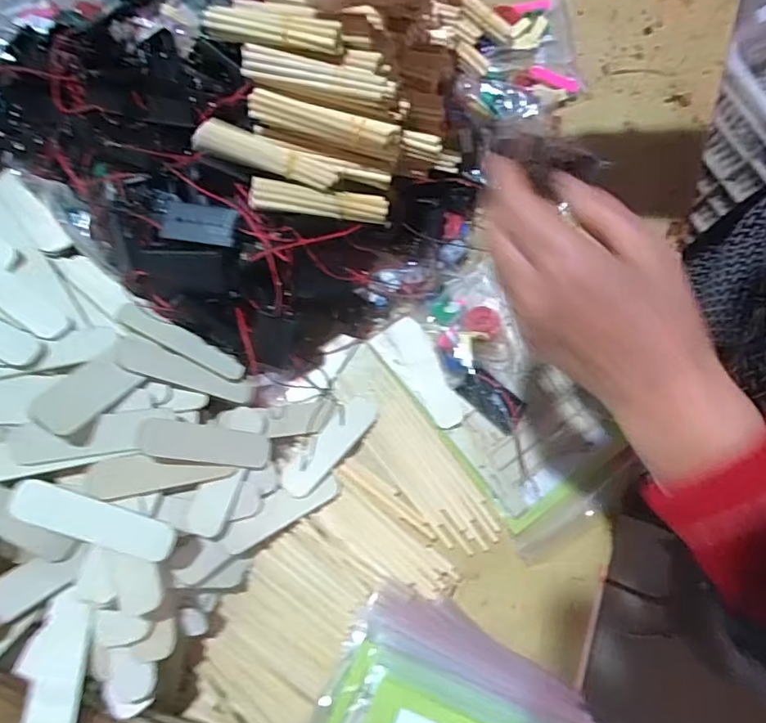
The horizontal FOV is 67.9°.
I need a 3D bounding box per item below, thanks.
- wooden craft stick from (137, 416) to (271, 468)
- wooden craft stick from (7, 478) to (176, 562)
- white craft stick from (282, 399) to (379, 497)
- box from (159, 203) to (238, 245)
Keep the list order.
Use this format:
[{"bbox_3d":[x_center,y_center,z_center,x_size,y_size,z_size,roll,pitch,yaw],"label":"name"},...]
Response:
[{"bbox_3d":[-0.134,0.064,0.436,0.103,0.006,0.027,16,76,-36],"label":"wooden craft stick"},{"bbox_3d":[-0.195,0.108,0.385,0.105,0.005,0.028,23,79,-12],"label":"wooden craft stick"},{"bbox_3d":[-0.045,0.071,0.488,0.032,0.005,0.104,39,66,7],"label":"white craft stick"},{"bbox_3d":[-0.141,-0.105,0.434,0.057,0.012,0.029,8,78,1],"label":"box"}]

